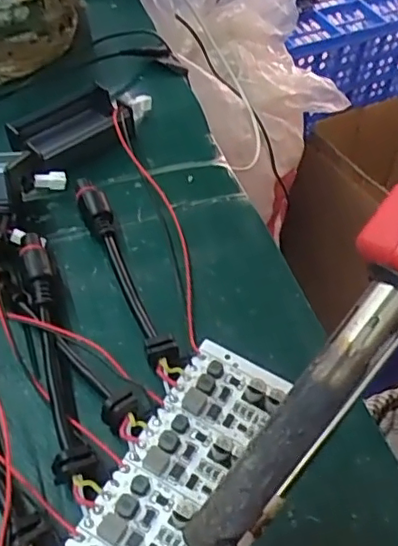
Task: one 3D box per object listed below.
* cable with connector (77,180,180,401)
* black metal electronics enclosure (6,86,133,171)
[{"bbox_3d":[-0.029,-0.001,0.233,0.010,0.013,0.104,-18,54,-18],"label":"cable with connector"},{"bbox_3d":[-0.058,-0.066,0.281,0.051,0.015,0.039,-32,59,-26],"label":"black metal electronics enclosure"}]

